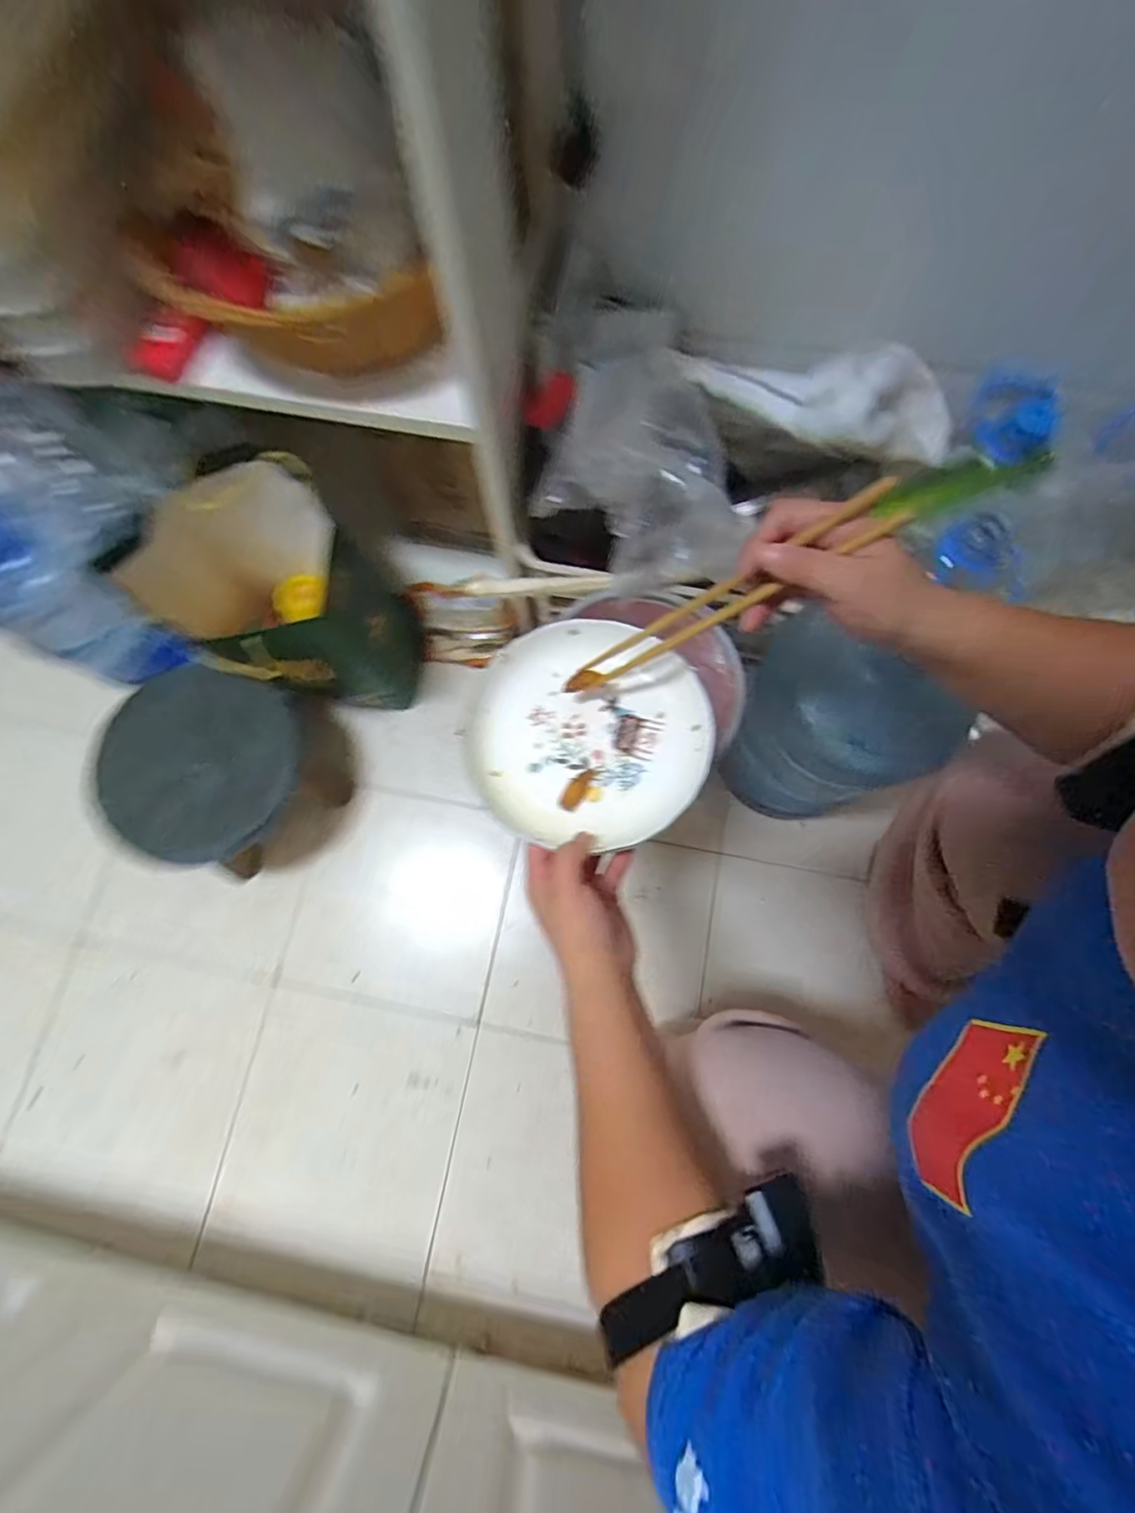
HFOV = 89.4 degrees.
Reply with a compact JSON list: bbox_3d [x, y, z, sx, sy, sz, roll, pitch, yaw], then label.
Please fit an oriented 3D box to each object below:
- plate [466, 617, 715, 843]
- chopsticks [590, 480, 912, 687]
[{"bbox_3d":[0.016,-0.020,0.449,0.179,0.031,0.170,0,76,-1],"label":"plate"},{"bbox_3d":[0.097,-0.101,0.372,0.019,0.222,0.025,1,71,-46],"label":"chopsticks"}]

